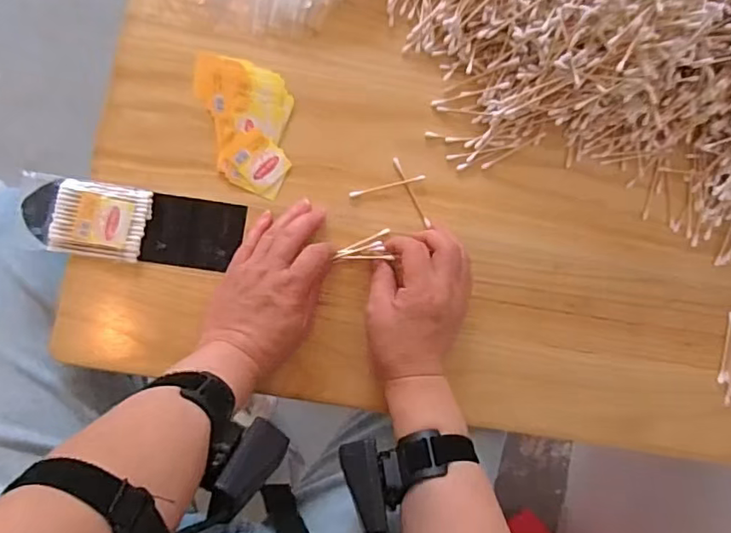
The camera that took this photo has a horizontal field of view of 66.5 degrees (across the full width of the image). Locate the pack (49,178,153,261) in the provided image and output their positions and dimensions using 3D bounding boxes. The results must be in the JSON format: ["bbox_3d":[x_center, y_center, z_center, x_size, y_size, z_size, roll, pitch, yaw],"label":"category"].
[{"bbox_3d":[-0.226,-0.040,0.476,0.076,0.014,0.063,9,87,-9],"label":"pack"}]

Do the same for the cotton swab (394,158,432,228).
[{"bbox_3d":[0.044,-0.070,0.526,0.006,0.004,0.071,-26,93,-9],"label":"cotton swab"}]

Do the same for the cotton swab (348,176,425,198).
[{"bbox_3d":[0.021,-0.075,0.524,0.073,0.004,0.005,-15,91,-10],"label":"cotton swab"}]

